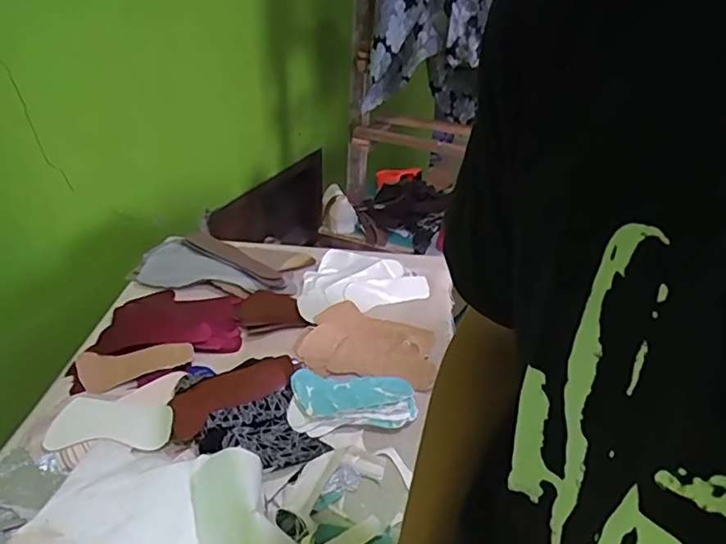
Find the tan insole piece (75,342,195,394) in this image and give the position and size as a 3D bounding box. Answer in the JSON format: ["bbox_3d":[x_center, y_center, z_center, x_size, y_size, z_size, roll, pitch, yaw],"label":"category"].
[{"bbox_3d":[-0.344,0.143,0.841,0.162,0.014,0.061,-5,64,-19],"label":"tan insole piece"}]

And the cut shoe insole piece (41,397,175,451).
[{"bbox_3d":[-0.333,0.199,0.739,0.151,0.020,0.077,0,33,-8],"label":"cut shoe insole piece"}]

